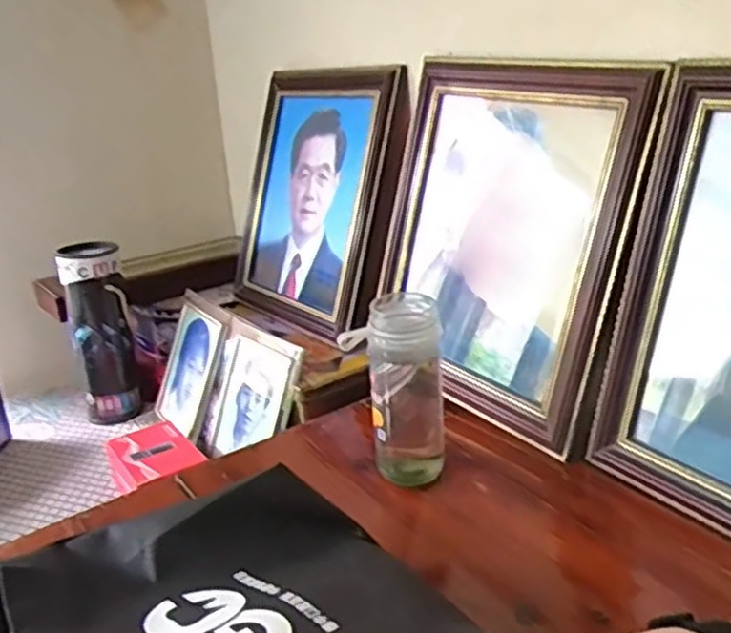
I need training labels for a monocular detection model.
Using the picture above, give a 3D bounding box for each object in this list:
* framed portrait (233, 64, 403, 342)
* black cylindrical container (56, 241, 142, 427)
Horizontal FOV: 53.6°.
[{"bbox_3d":[-0.074,-0.172,1.043,0.047,0.361,0.343,5,12,-40],"label":"framed portrait"},{"bbox_3d":[-0.410,0.027,1.123,0.094,0.266,0.075,-10,22,-14],"label":"black cylindrical container"}]

